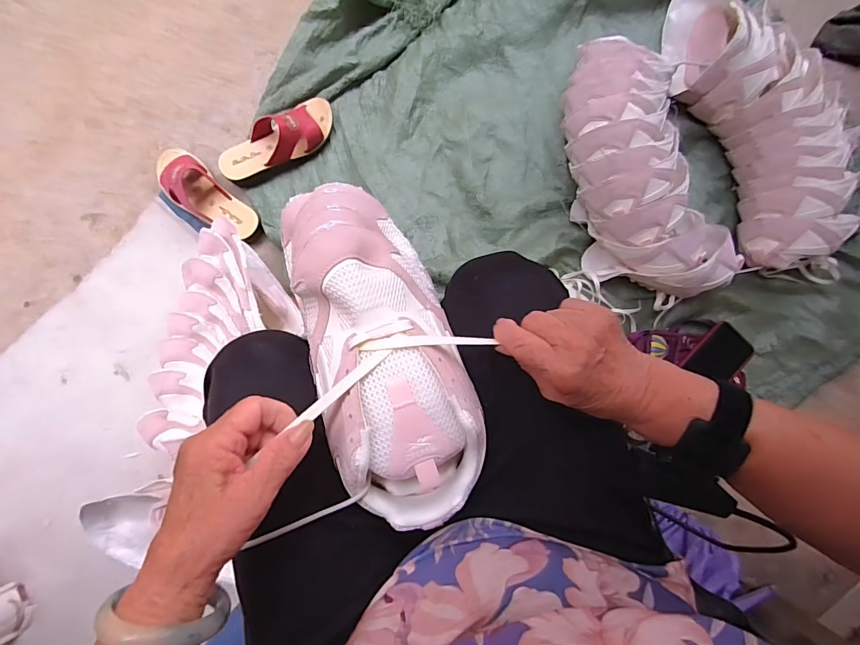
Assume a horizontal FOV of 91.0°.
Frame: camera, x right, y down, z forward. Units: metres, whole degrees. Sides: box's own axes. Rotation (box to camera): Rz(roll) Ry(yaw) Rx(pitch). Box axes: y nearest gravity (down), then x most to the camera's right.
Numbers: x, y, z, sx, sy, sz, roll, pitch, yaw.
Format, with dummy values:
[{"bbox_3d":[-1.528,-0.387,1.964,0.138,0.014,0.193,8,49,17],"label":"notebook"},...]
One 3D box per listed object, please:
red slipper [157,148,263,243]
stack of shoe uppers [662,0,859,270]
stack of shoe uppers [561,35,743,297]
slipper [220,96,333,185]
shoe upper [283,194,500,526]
[{"bbox_3d":[-0.406,-0.225,0.754,0.235,0.062,0.086,43,84,4],"label":"red slipper"},{"bbox_3d":[0.595,-0.371,0.749,0.216,0.132,0.544,-18,83,-3],"label":"stack of shoe uppers"},{"bbox_3d":[0.365,-0.256,0.730,0.214,0.142,0.429,-11,83,-3],"label":"stack of shoe uppers"},{"bbox_3d":[-0.277,-0.334,0.759,0.227,0.068,0.090,-32,85,-5],"label":"slipper"},{"bbox_3d":[-0.045,0.016,0.344,0.124,0.079,0.287,-18,80,-3],"label":"shoe upper"}]

